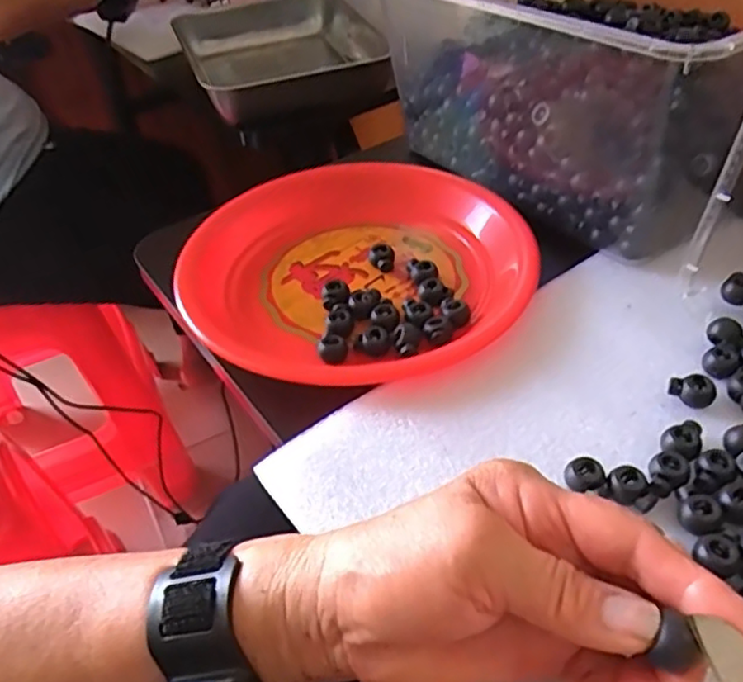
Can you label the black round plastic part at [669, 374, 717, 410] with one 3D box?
[{"bbox_3d":[0.166,0.027,0.342,0.022,0.015,0.013,5,44,11],"label":"black round plastic part"}]

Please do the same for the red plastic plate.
[{"bbox_3d":[-0.013,-0.048,0.438,0.210,0.036,0.216,-6,44,5],"label":"red plastic plate"}]

